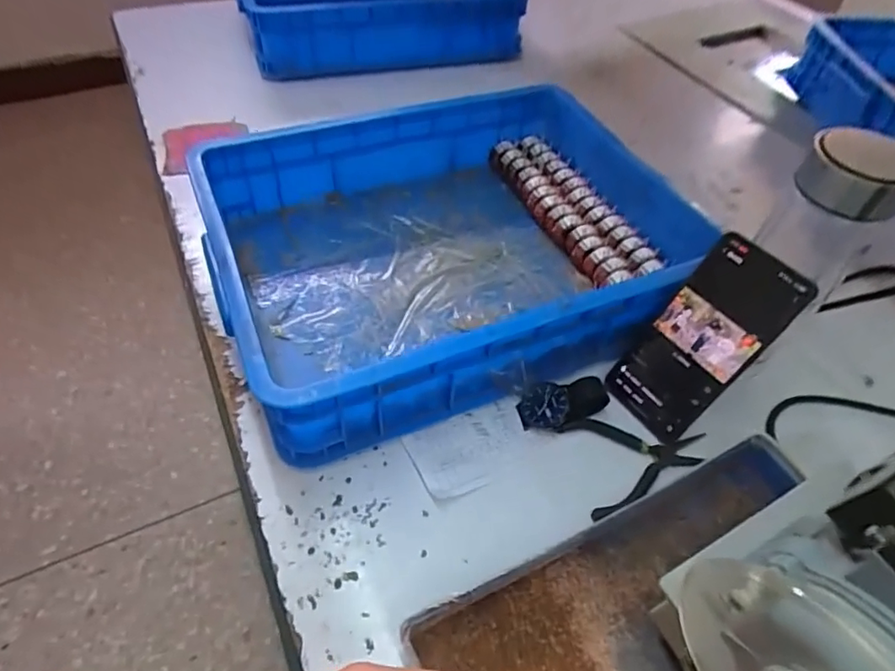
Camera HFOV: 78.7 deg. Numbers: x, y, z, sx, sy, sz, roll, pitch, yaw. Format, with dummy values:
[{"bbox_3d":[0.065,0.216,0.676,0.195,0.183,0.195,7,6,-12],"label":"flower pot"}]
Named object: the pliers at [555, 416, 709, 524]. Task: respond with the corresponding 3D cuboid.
[{"bbox_3d":[0.155,0.097,0.438,0.115,0.007,0.079,-10,52,-11],"label":"pliers"}]

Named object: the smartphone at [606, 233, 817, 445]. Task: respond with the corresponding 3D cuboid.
[{"bbox_3d":[0.199,0.005,0.432,0.012,0.159,0.072,1,39,-47],"label":"smartphone"}]

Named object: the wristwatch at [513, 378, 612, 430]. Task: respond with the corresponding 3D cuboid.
[{"bbox_3d":[0.096,0.055,0.460,0.074,0.027,0.039,-14,48,6],"label":"wristwatch"}]

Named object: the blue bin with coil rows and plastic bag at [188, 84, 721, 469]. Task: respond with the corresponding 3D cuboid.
[{"bbox_3d":[0.003,-0.090,0.533,0.426,0.104,0.327,-17,54,-16],"label":"blue bin with coil rows and plastic bag"}]

